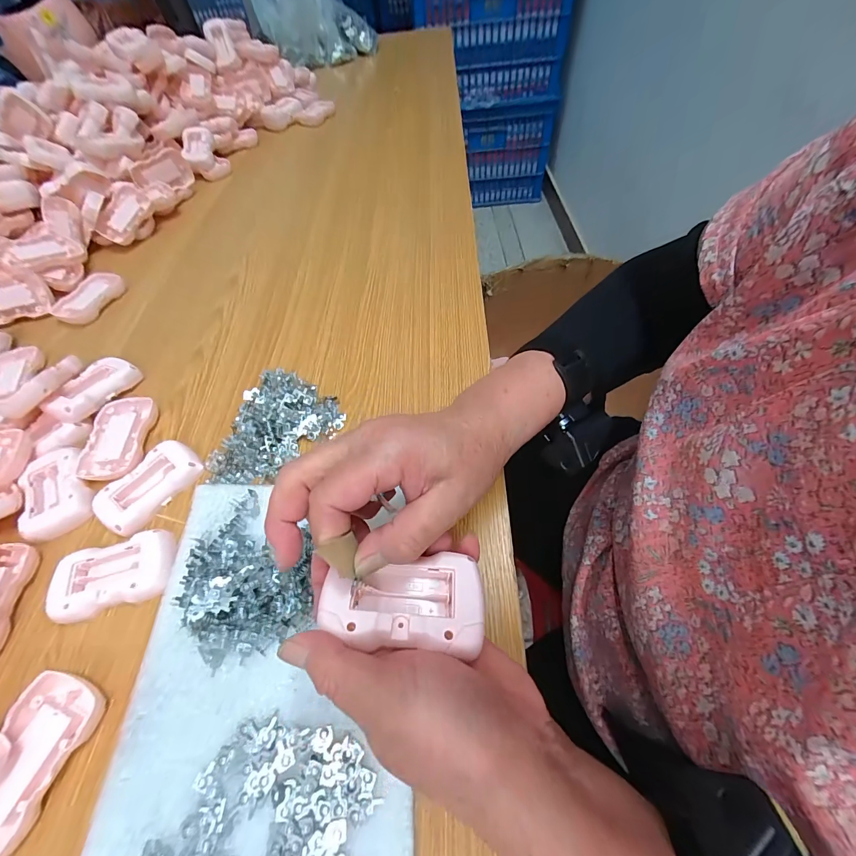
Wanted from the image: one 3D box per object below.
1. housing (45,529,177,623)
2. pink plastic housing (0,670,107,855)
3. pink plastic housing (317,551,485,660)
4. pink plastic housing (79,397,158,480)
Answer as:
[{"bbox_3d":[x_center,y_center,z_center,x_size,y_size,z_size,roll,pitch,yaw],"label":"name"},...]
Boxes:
[{"bbox_3d":[-0.246,0.115,0.291,0.084,0.015,0.051,-14,57,-7],"label":"housing"},{"bbox_3d":[-0.253,0.210,0.233,0.053,0.017,0.085,16,58,13],"label":"pink plastic housing"},{"bbox_3d":[-0.012,0.091,0.195,0.081,0.021,0.046,0,56,2],"label":"pink plastic housing"},{"bbox_3d":[-0.304,0.008,0.366,0.056,0.013,0.090,-8,56,-3],"label":"pink plastic housing"}]

